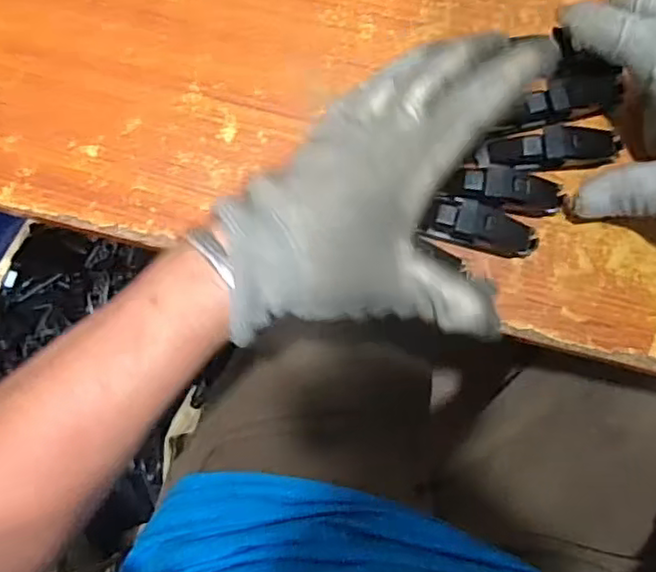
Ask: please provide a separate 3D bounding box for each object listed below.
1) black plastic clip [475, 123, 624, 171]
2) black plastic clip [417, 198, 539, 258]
[{"bbox_3d":[0.120,-0.074,0.351,0.076,0.017,0.021,-6,84,1],"label":"black plastic clip"},{"bbox_3d":[0.084,-0.031,0.347,0.056,0.018,0.022,16,87,-10],"label":"black plastic clip"}]

